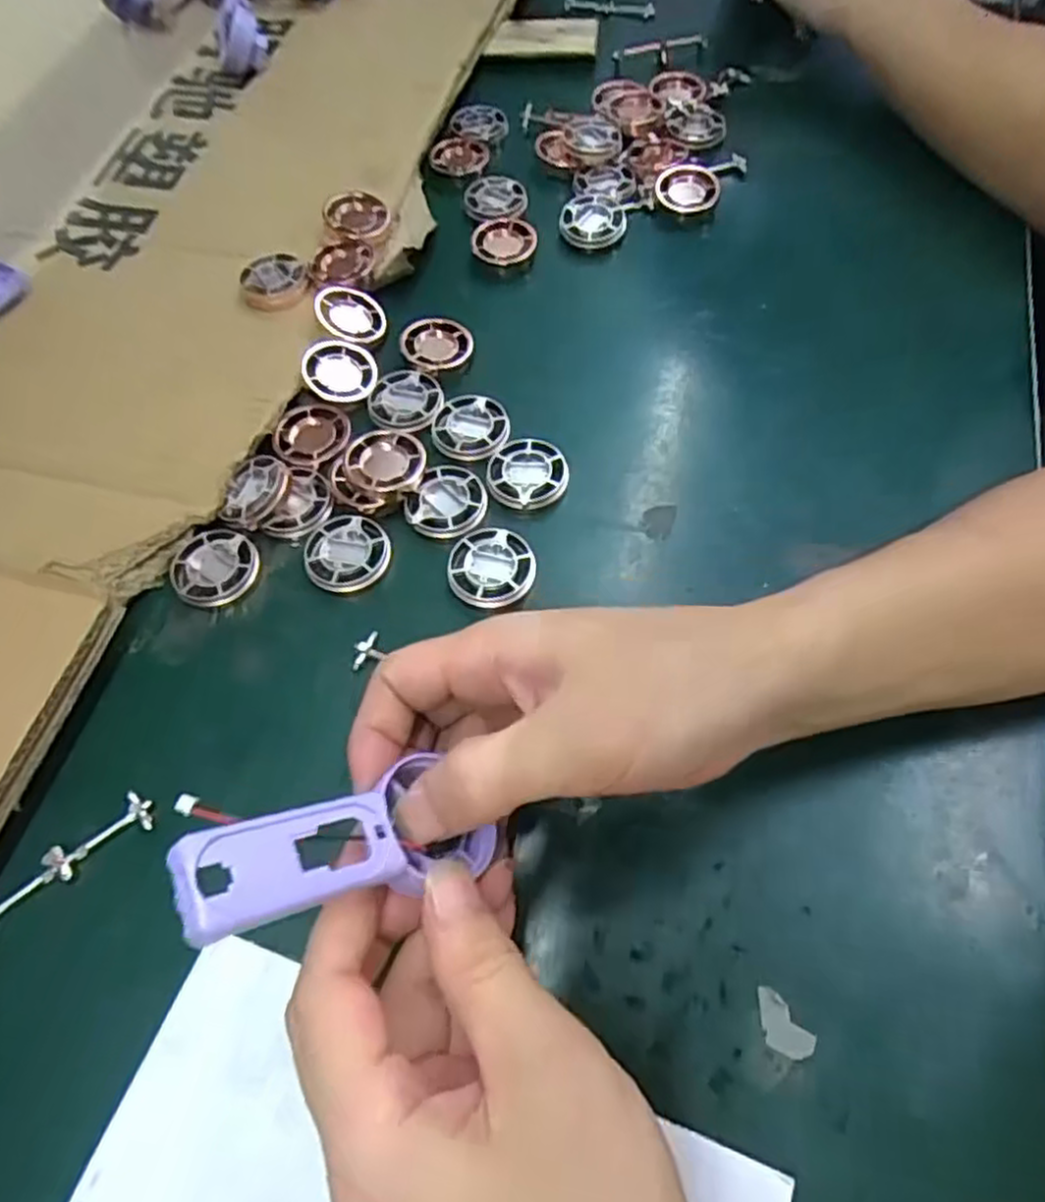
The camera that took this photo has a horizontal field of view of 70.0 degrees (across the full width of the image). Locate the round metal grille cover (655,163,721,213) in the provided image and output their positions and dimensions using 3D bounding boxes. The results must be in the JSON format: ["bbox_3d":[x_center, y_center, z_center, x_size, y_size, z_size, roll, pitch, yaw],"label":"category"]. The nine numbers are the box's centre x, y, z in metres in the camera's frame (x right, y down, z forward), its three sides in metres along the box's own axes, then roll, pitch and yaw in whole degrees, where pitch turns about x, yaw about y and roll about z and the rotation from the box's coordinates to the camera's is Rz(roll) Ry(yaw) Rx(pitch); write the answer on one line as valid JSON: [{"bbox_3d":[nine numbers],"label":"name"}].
[{"bbox_3d":[0.103,-0.256,0.462,0.040,0.011,0.032,-10,81,0],"label":"round metal grille cover"}]

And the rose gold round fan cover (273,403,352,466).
[{"bbox_3d":[-0.107,-0.085,0.379,0.036,0.006,0.038,0,61,0],"label":"rose gold round fan cover"}]

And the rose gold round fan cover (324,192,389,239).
[{"bbox_3d":[-0.099,-0.229,0.444,0.037,0.013,0.032,-8,61,-4],"label":"rose gold round fan cover"}]

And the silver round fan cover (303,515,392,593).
[{"bbox_3d":[-0.083,-0.021,0.351,0.037,0.009,0.038,0,61,0],"label":"silver round fan cover"}]

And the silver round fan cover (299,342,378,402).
[{"bbox_3d":[-0.097,-0.124,0.397,0.037,0.009,0.035,0,61,0],"label":"silver round fan cover"}]

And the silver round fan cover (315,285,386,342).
[{"bbox_3d":[-0.095,-0.158,0.414,0.038,0.005,0.037,5,64,-18],"label":"silver round fan cover"}]

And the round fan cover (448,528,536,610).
[{"bbox_3d":[-0.014,-0.015,0.343,0.038,0.009,0.038,0,61,0],"label":"round fan cover"}]

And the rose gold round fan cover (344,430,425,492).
[{"bbox_3d":[-0.066,-0.068,0.362,0.037,0.006,0.032,-32,74,-21],"label":"rose gold round fan cover"}]

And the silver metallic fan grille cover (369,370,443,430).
[{"bbox_3d":[-0.062,-0.105,0.392,0.038,0.007,0.037,20,63,11],"label":"silver metallic fan grille cover"}]

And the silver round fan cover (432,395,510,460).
[{"bbox_3d":[-0.027,-0.090,0.381,0.038,0.004,0.038,0,61,0],"label":"silver round fan cover"}]

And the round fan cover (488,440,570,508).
[{"bbox_3d":[0.003,-0.063,0.368,0.039,0.009,0.037,0,61,0],"label":"round fan cover"}]

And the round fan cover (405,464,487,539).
[{"bbox_3d":[-0.035,-0.048,0.358,0.038,0.004,0.038,27,65,14],"label":"round fan cover"}]

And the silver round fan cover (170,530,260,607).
[{"bbox_3d":[-0.145,-0.015,0.349,0.038,0.007,0.037,0,61,0],"label":"silver round fan cover"}]

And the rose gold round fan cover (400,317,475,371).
[{"bbox_3d":[-0.046,-0.140,0.405,0.038,0.006,0.034,-9,61,-5],"label":"rose gold round fan cover"}]

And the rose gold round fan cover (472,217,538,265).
[{"bbox_3d":[-0.009,-0.215,0.447,0.031,0.013,0.035,33,66,17],"label":"rose gold round fan cover"}]

